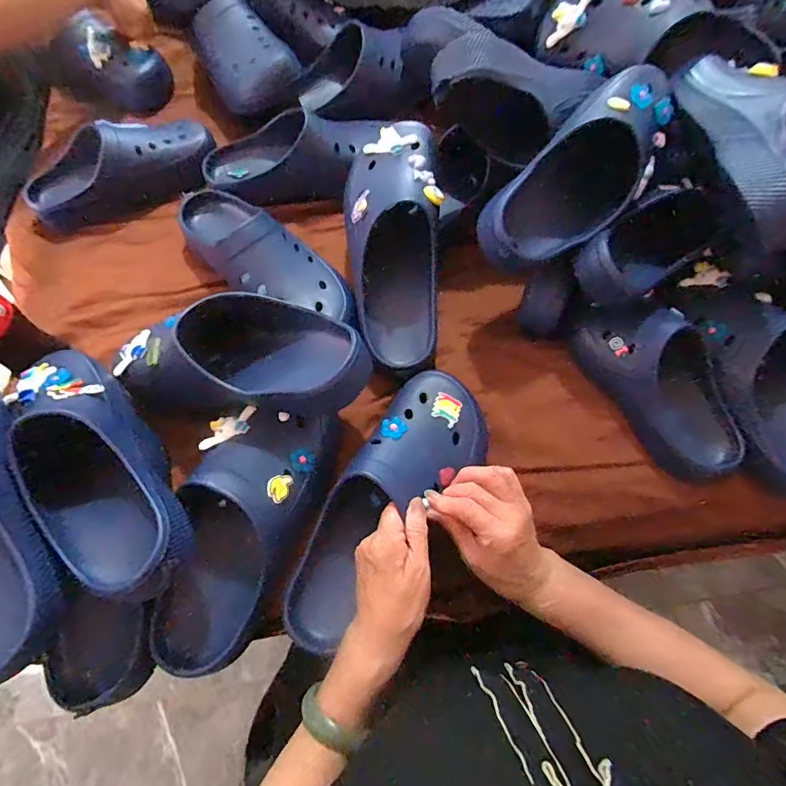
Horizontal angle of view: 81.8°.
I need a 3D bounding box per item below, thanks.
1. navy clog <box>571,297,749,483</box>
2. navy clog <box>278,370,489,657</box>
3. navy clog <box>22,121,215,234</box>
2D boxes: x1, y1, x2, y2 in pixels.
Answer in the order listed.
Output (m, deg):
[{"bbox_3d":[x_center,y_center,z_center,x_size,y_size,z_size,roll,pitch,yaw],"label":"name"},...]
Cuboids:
[{"bbox_3d":[0.288,-0.011,0.482,0.096,0.072,0.209,-32,84,-13],"label":"navy clog"},{"bbox_3d":[-0.006,0.102,0.432,0.102,0.083,0.281,33,80,14],"label":"navy clog"},{"bbox_3d":[-0.377,-0.308,0.622,0.259,0.077,0.088,-19,68,-8],"label":"navy clog"}]

